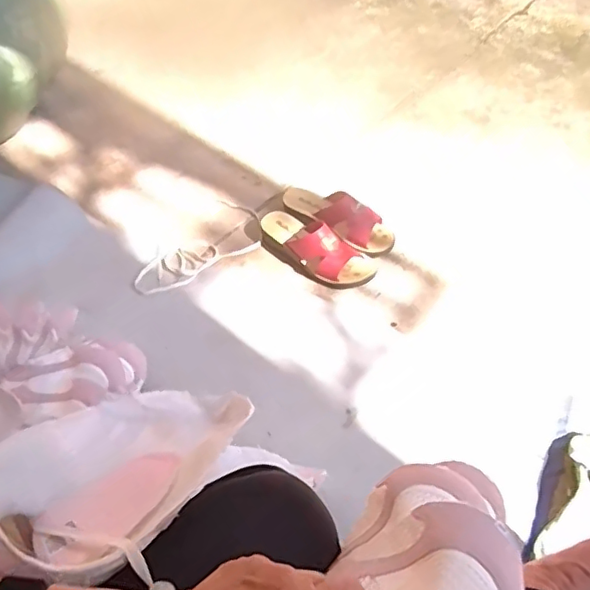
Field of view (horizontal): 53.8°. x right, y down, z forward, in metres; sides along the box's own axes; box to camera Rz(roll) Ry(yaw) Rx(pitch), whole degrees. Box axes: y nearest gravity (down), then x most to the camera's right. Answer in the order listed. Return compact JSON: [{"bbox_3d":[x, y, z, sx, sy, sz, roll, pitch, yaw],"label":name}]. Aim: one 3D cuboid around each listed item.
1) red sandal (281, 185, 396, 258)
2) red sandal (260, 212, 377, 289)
[{"bbox_3d":[0.077,-0.149,1.083,0.233,0.074,0.084,29,60,22],"label":"red sandal"},{"bbox_3d":[0.032,-0.090,1.030,0.229,0.083,0.088,28,60,21],"label":"red sandal"}]

